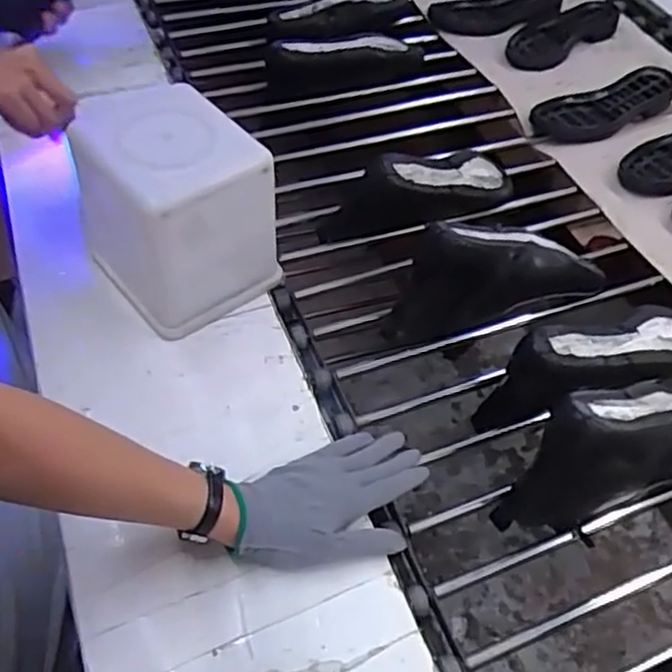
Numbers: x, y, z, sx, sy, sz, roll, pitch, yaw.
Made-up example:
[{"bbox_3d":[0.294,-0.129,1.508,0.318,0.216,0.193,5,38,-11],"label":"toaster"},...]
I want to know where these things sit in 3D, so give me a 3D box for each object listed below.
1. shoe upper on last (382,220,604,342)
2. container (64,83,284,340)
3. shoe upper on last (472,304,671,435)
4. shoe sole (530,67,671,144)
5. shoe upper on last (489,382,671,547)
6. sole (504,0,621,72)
[{"bbox_3d":[0.169,-0.070,0.748,0.232,0.103,0.111,1,52,-3],"label":"shoe upper on last"},{"bbox_3d":[-0.155,-0.119,0.671,0.137,0.161,0.151,-35,61,-27],"label":"container"},{"bbox_3d":[0.263,0.025,0.687,0.241,0.086,0.081,-21,56,-19],"label":"shoe upper on last"},{"bbox_3d":[0.386,-0.329,1.007,0.220,0.035,0.088,-23,57,-20],"label":"shoe sole"},{"bbox_3d":[0.247,0.096,0.616,0.234,0.106,0.089,-20,56,-19],"label":"shoe upper on last"},{"bbox_3d":[0.374,-0.487,1.134,0.238,0.026,0.081,-29,59,-24],"label":"sole"}]

